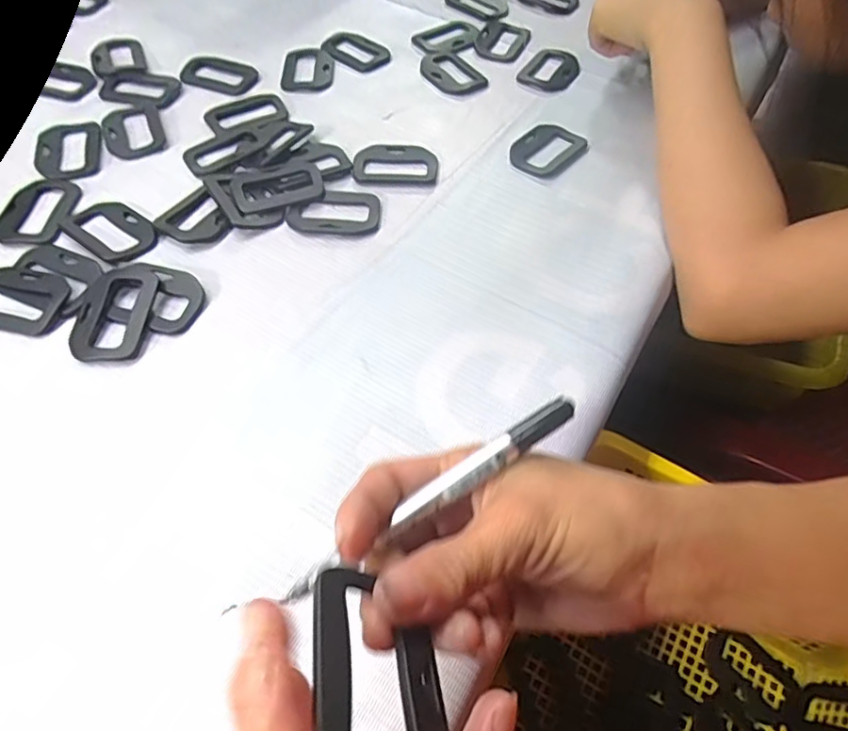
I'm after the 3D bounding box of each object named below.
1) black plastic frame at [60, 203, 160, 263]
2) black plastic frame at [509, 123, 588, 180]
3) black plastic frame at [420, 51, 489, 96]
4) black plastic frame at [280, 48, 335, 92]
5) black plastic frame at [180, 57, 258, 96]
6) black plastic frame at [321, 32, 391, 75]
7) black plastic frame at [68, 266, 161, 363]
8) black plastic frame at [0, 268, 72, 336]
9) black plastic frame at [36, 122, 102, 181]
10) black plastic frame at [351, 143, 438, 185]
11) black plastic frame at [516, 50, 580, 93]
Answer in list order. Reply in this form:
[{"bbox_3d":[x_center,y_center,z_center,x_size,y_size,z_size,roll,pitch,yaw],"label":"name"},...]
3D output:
[{"bbox_3d":[-0.202,-0.088,0.371,0.060,0.008,0.042,31,59,17],"label":"black plastic frame"},{"bbox_3d":[0.092,-0.164,0.436,0.045,0.005,0.063,37,62,20],"label":"black plastic frame"},{"bbox_3d":[0.022,-0.251,0.491,0.041,0.004,0.067,-32,63,-22],"label":"black plastic frame"},{"bbox_3d":[-0.098,-0.252,0.487,0.041,0.006,0.060,0,56,-3],"label":"black plastic frame"},{"bbox_3d":[-0.171,-0.244,0.478,0.054,0.006,0.040,18,57,9],"label":"black plastic frame"},{"bbox_3d":[-0.060,-0.279,0.507,0.057,0.006,0.041,28,59,16],"label":"black plastic frame"},{"bbox_3d":[-0.178,-0.031,0.329,0.039,0.010,0.063,3,55,-1],"label":"black plastic frame"},{"bbox_3d":[-0.239,-0.040,0.335,0.057,0.004,0.042,11,56,5],"label":"black plastic frame"},{"bbox_3d":[-0.257,-0.157,0.416,0.044,0.004,0.065,-11,57,-10],"label":"black plastic frame"},{"bbox_3d":[-0.021,-0.148,0.420,0.061,0.004,0.044,2,56,-2],"label":"black plastic frame"},{"bbox_3d":[0.109,-0.259,0.499,0.046,0.007,0.068,21,57,11],"label":"black plastic frame"}]

